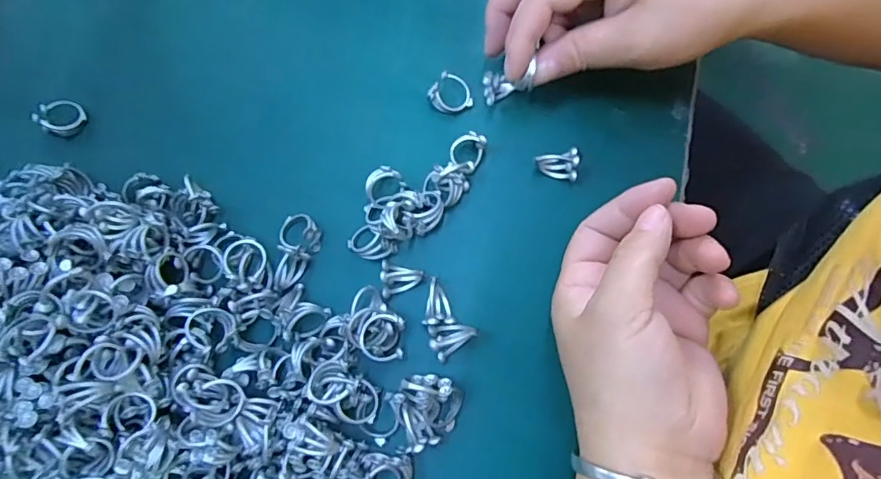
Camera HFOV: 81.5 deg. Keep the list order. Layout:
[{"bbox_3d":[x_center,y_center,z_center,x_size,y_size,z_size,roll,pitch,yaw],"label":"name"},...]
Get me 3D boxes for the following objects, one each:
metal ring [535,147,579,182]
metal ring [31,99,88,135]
[{"bbox_3d":[0.062,-0.041,0.278,0.022,0.019,0.016,3,76,2],"label":"metal ring"},{"bbox_3d":[-0.221,-0.072,0.296,0.025,0.012,0.022,32,79,8],"label":"metal ring"}]

